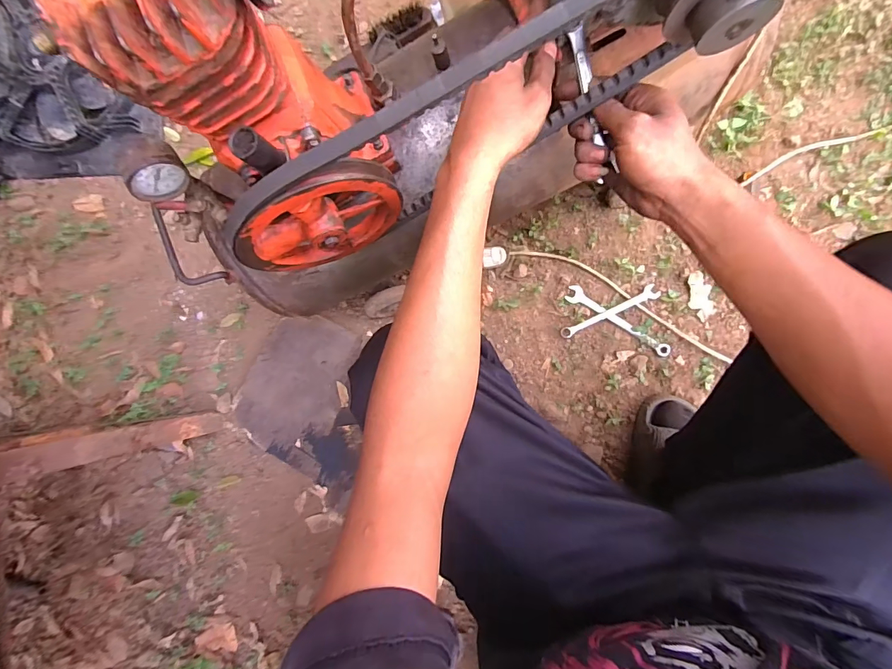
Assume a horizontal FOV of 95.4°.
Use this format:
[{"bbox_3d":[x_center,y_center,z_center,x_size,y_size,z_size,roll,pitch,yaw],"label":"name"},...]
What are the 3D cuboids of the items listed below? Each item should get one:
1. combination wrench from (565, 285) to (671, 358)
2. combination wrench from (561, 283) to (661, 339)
[{"bbox_3d":[0.291,-0.024,0.686,0.191,0.010,0.030,33,93,9],"label":"combination wrench"},{"bbox_3d":[0.276,-0.039,0.687,0.168,0.013,0.024,-25,84,7],"label":"combination wrench"}]

